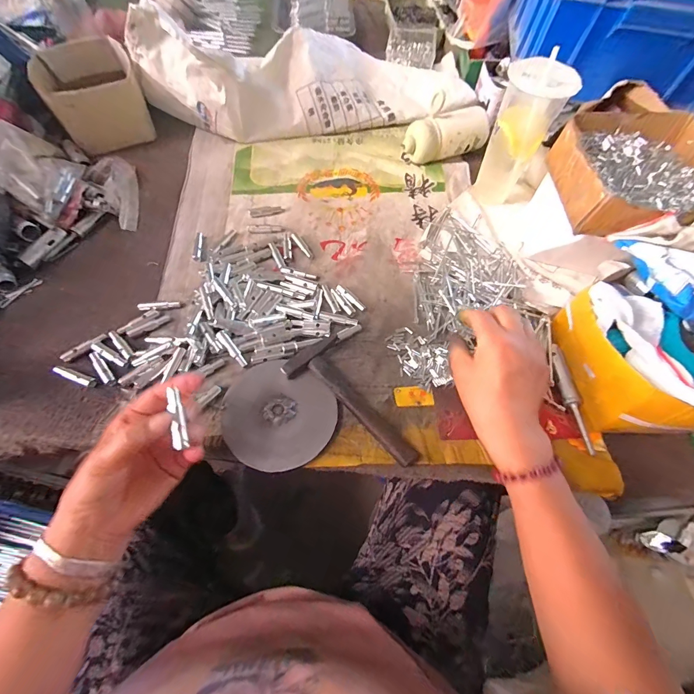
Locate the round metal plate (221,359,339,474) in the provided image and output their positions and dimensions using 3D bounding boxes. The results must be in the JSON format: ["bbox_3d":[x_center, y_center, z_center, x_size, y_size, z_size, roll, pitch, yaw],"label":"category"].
[{"bbox_3d":[-0.078,0.072,0.390,0.126,0.013,0.114,37,67,16],"label":"round metal plate"}]

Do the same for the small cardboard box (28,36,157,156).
[{"bbox_3d":[-0.428,-0.424,0.602,0.144,0.097,0.165,-29,66,-18],"label":"small cardboard box"}]

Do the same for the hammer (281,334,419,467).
[{"bbox_3d":[0.010,0.061,0.395,0.071,0.019,0.172,-40,70,-20],"label":"hammer"}]

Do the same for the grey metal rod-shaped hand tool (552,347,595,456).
[{"bbox_3d":[0.262,0.058,0.411,0.015,0.013,0.131,-2,62,-3],"label":"grey metal rod-shaped hand tool"}]

